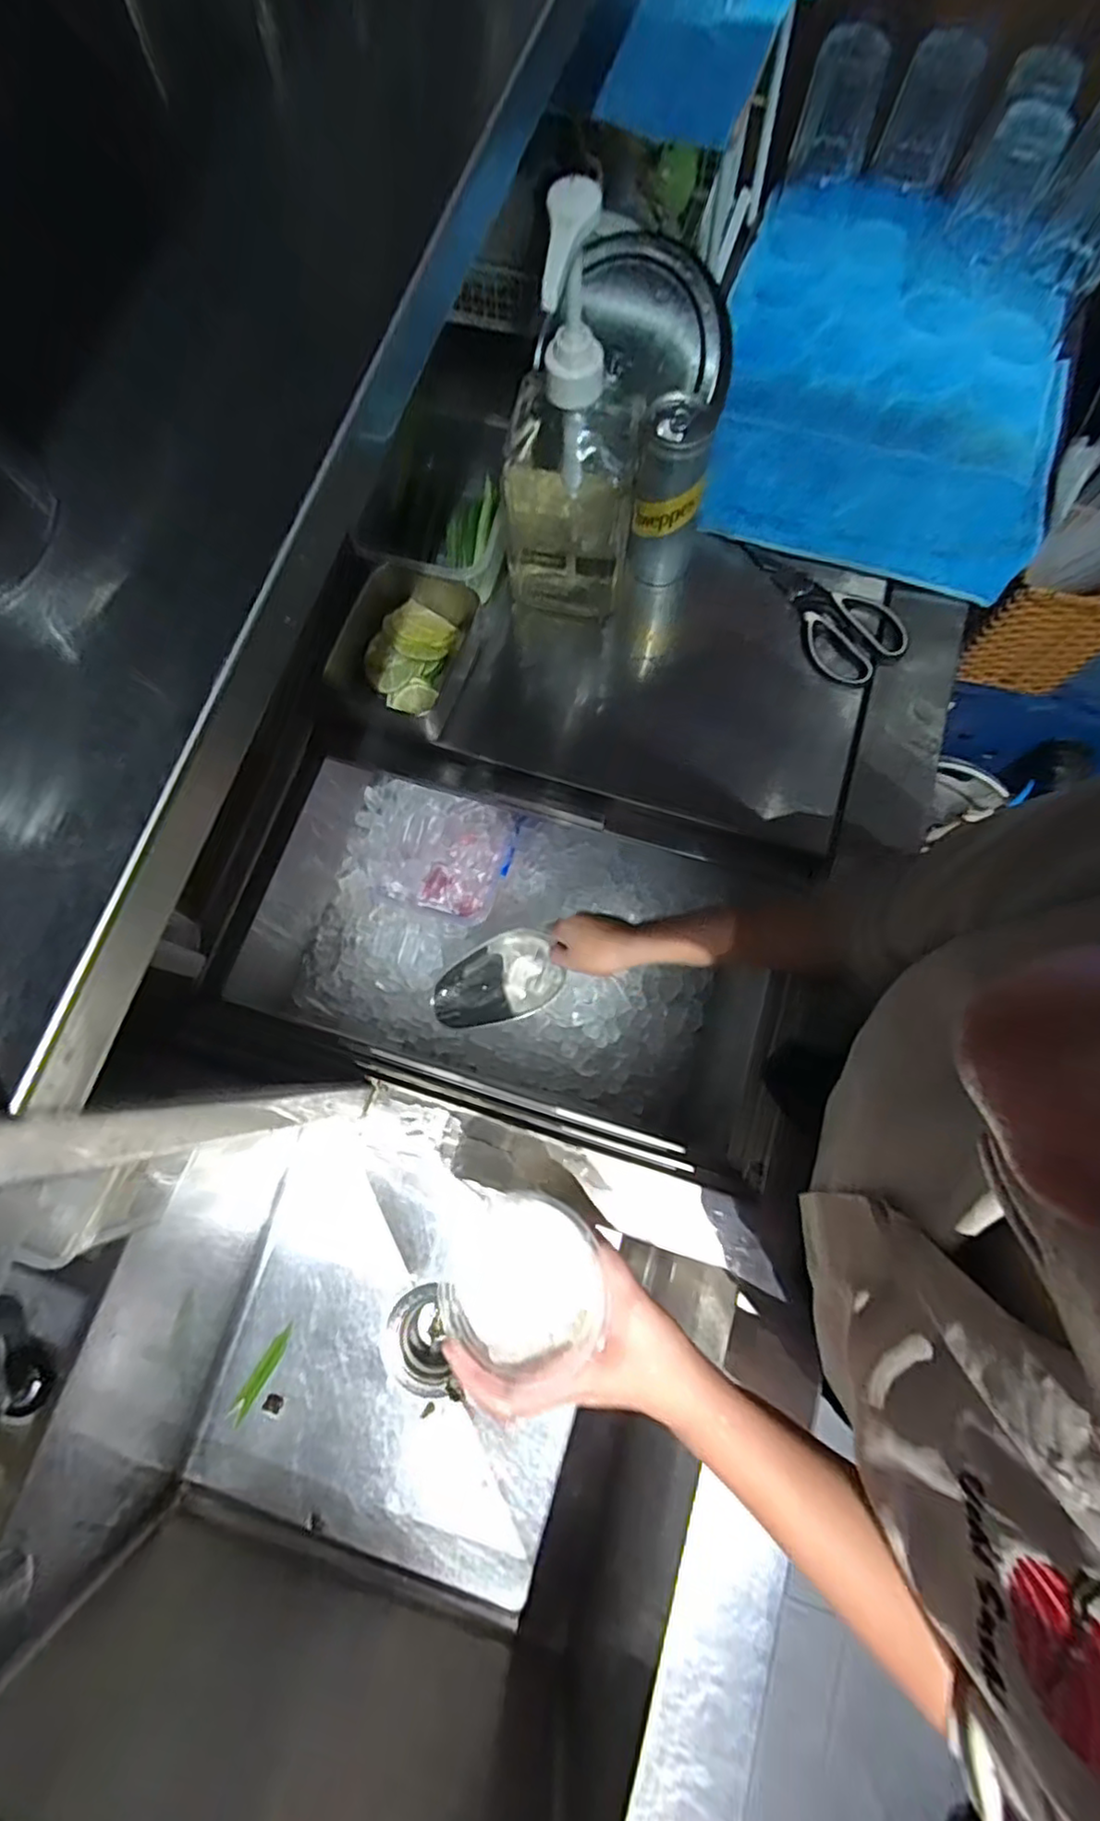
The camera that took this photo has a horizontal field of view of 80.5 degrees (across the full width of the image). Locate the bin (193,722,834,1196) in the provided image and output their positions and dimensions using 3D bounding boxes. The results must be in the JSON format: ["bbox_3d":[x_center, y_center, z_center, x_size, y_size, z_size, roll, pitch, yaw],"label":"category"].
[{"bbox_3d":[-0.030,0.047,0.726,0.520,0.320,0.308,17,77,5],"label":"bin"}]

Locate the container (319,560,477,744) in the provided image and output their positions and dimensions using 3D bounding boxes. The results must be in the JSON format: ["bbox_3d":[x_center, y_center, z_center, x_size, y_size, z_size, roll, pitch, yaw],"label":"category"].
[{"bbox_3d":[-0.133,-0.240,0.583,0.099,0.059,0.122,17,77,5],"label":"container"}]

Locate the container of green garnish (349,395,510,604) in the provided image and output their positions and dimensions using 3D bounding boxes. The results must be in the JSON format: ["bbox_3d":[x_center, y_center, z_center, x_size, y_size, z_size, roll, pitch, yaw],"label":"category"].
[{"bbox_3d":[-0.094,-0.366,0.634,0.124,0.123,0.174,14,77,4],"label":"container of green garnish"}]

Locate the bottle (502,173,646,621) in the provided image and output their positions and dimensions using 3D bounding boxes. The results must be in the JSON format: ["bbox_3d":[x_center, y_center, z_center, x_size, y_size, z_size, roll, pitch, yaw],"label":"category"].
[{"bbox_3d":[0.017,-0.357,0.496,0.105,0.276,0.084,7,76,2],"label":"bottle"}]

